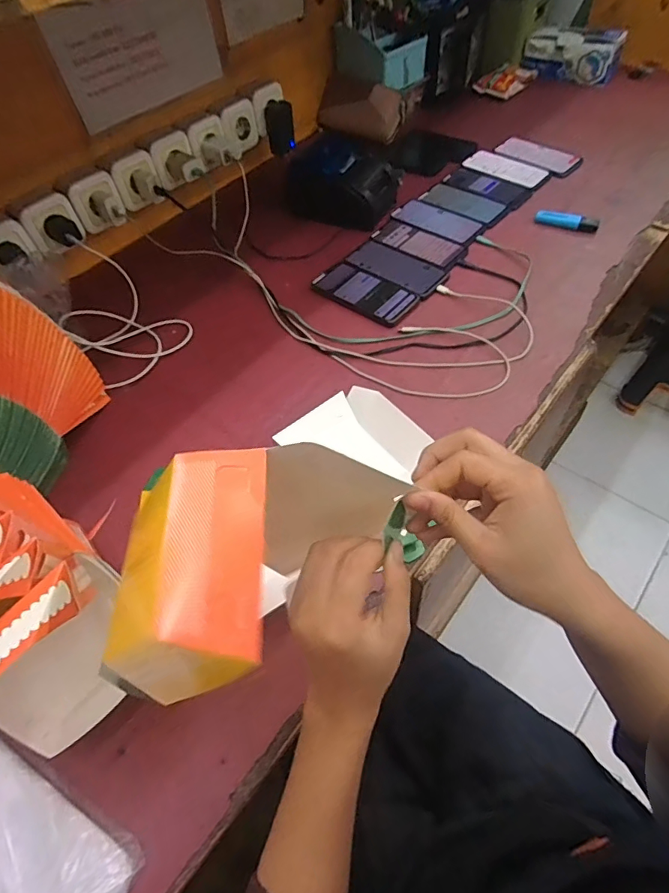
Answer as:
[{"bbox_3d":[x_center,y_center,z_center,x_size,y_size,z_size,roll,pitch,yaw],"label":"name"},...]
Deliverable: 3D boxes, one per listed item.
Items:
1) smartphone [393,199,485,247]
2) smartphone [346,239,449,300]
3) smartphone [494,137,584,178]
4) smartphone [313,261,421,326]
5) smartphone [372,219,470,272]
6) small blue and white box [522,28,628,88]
[{"bbox_3d":[0.187,-0.407,0.844,0.163,0.006,0.076,36,65,26],"label":"smartphone"},{"bbox_3d":[0.103,-0.301,0.776,0.166,0.009,0.078,34,65,25],"label":"smartphone"},{"bbox_3d":[0.408,-0.596,0.940,0.072,0.012,0.175,-36,60,-18],"label":"smartphone"},{"bbox_3d":[0.049,-0.249,0.746,0.161,0.013,0.081,34,65,25],"label":"smartphone"},{"bbox_3d":[0.148,-0.354,0.810,0.167,0.006,0.079,36,66,26],"label":"smartphone"},{"bbox_3d":[0.556,-0.933,1.100,0.216,0.085,0.045,21,60,19],"label":"small blue and white box"}]

